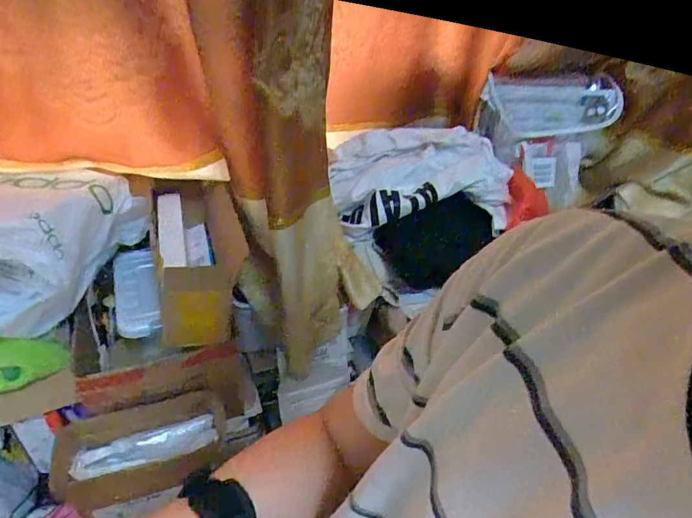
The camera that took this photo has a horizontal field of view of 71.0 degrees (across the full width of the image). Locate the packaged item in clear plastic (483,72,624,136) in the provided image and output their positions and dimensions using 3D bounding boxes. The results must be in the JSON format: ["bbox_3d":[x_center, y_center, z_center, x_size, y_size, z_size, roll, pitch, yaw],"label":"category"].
[{"bbox_3d":[0.379,-0.282,0.882,0.287,0.102,0.019,-6,17,-17],"label":"packaged item in clear plastic"}]

